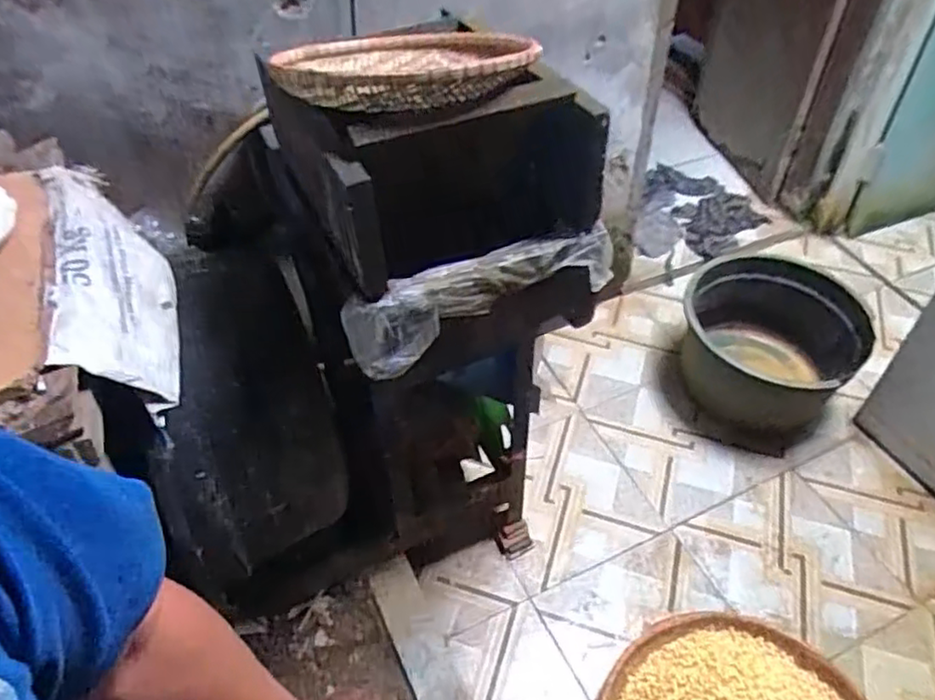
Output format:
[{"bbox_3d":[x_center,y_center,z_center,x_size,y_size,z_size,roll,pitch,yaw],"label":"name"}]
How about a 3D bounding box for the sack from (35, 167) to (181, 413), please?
[{"bbox_3d":[-0.549,-0.117,1.027,0.056,0.192,0.523,-46,50,16],"label":"sack"}]

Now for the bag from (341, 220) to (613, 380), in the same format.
[{"bbox_3d":[0.025,-0.081,0.995,0.422,0.102,0.076,-21,51,-19],"label":"bag"}]

